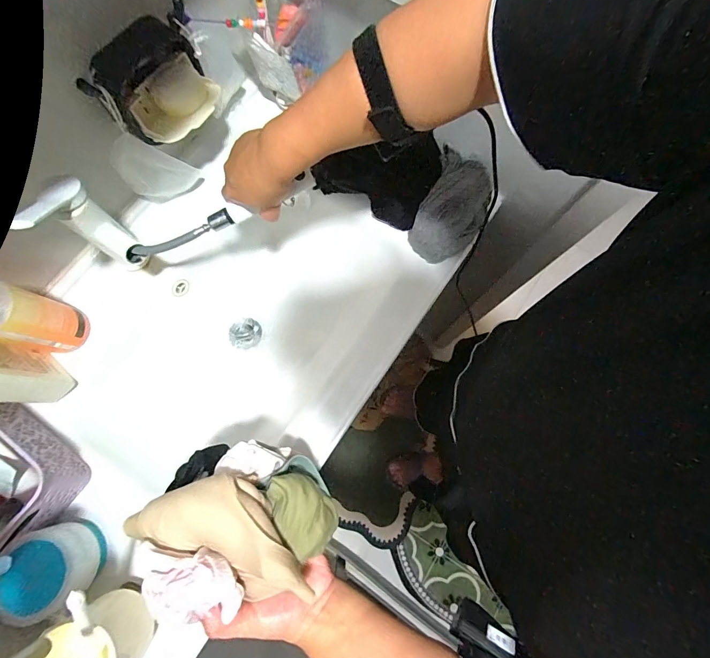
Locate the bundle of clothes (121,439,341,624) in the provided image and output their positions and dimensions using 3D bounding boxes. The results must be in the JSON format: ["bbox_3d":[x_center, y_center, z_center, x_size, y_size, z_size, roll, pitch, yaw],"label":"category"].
[{"bbox_3d":[-0.104,0.164,0.314,0.153,0.097,0.118,-16,77,-2],"label":"bundle of clothes"}]

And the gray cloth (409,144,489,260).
[{"bbox_3d":[0.145,-0.177,0.514,0.095,0.067,0.153,24,78,6],"label":"gray cloth"}]

